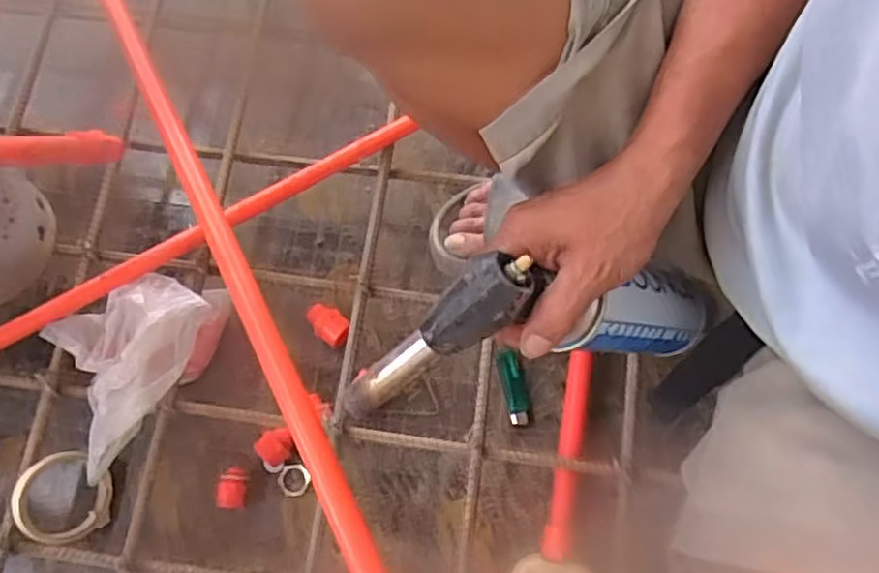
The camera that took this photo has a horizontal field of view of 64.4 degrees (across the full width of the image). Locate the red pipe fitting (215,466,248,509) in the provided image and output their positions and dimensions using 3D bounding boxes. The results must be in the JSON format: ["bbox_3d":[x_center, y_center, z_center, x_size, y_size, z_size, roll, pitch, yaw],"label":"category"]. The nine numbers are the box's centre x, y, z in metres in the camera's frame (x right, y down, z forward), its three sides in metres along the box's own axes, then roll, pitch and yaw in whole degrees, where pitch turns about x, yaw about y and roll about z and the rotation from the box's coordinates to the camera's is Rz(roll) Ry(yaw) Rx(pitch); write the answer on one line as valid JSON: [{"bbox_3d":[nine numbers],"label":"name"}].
[{"bbox_3d":[-0.216,0.213,0.738,0.026,0.032,0.042,8,72,3],"label":"red pipe fitting"}]

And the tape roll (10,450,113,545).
[{"bbox_3d":[-0.381,0.214,0.710,0.092,0.012,0.089,3,86,-41],"label":"tape roll"}]

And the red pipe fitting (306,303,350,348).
[{"bbox_3d":[-0.124,0.042,0.780,0.052,0.024,0.033,34,75,11],"label":"red pipe fitting"}]

